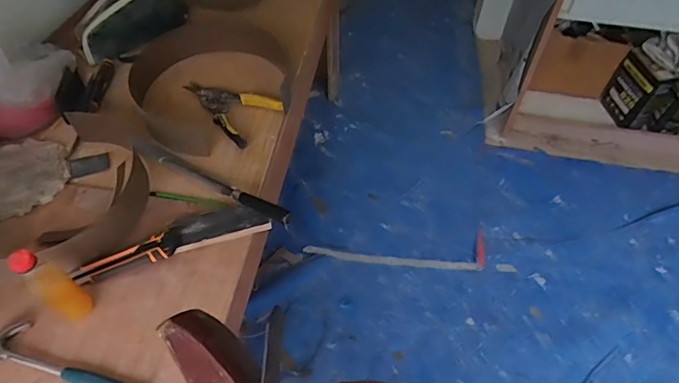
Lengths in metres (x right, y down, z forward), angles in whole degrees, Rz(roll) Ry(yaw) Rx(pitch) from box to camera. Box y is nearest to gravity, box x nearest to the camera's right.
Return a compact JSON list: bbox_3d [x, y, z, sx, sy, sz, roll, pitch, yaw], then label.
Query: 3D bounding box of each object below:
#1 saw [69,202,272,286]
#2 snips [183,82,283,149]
[{"bbox_3d":[-0.285,0.081,0.845,0.321,0.035,0.075,-16,56,-12],"label":"saw"},{"bbox_3d":[-0.248,-0.191,1.047,0.228,0.029,0.127,32,60,20],"label":"snips"}]

